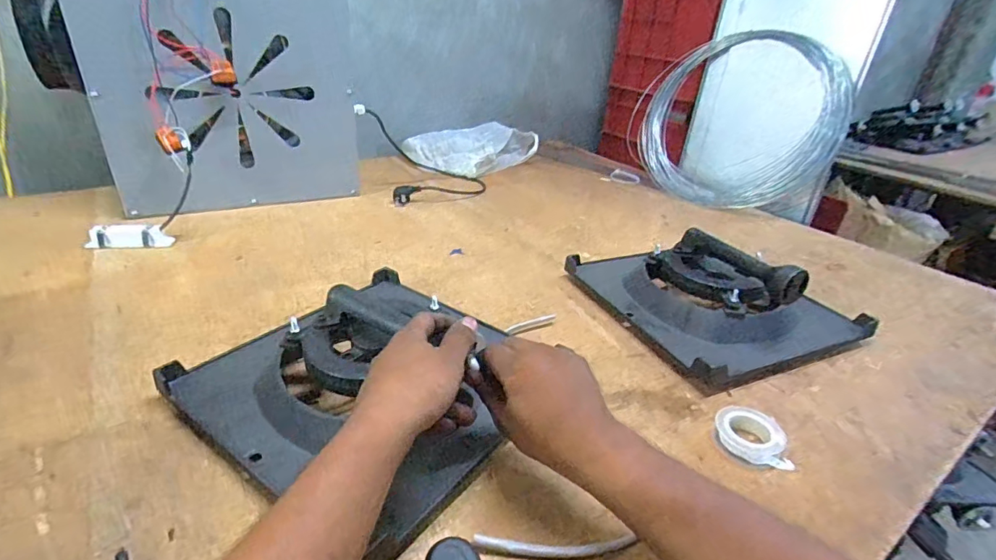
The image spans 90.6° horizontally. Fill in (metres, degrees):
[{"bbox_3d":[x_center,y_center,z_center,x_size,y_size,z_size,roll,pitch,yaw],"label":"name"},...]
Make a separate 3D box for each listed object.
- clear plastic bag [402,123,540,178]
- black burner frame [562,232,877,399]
[{"bbox_3d":[-0.080,-0.352,1.299,0.258,0.076,0.318,24,34,31],"label":"clear plastic bag"},{"bbox_3d":[0.296,-0.002,0.675,0.278,0.101,0.277,-9,32,-25],"label":"black burner frame"}]

